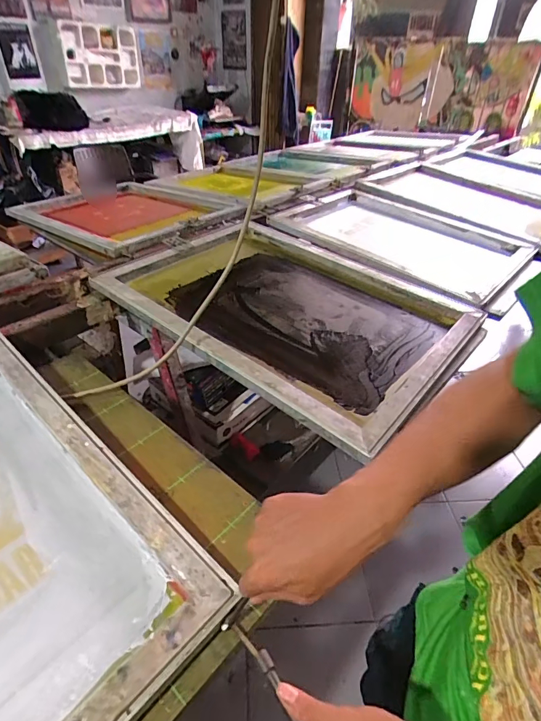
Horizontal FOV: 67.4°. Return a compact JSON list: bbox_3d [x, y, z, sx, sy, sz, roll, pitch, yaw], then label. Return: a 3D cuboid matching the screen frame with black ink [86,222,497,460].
[{"bbox_3d":[0.025,-0.152,0.932,0.786,0.055,0.564,30,46,32],"label":"screen frame with black ink"}]

